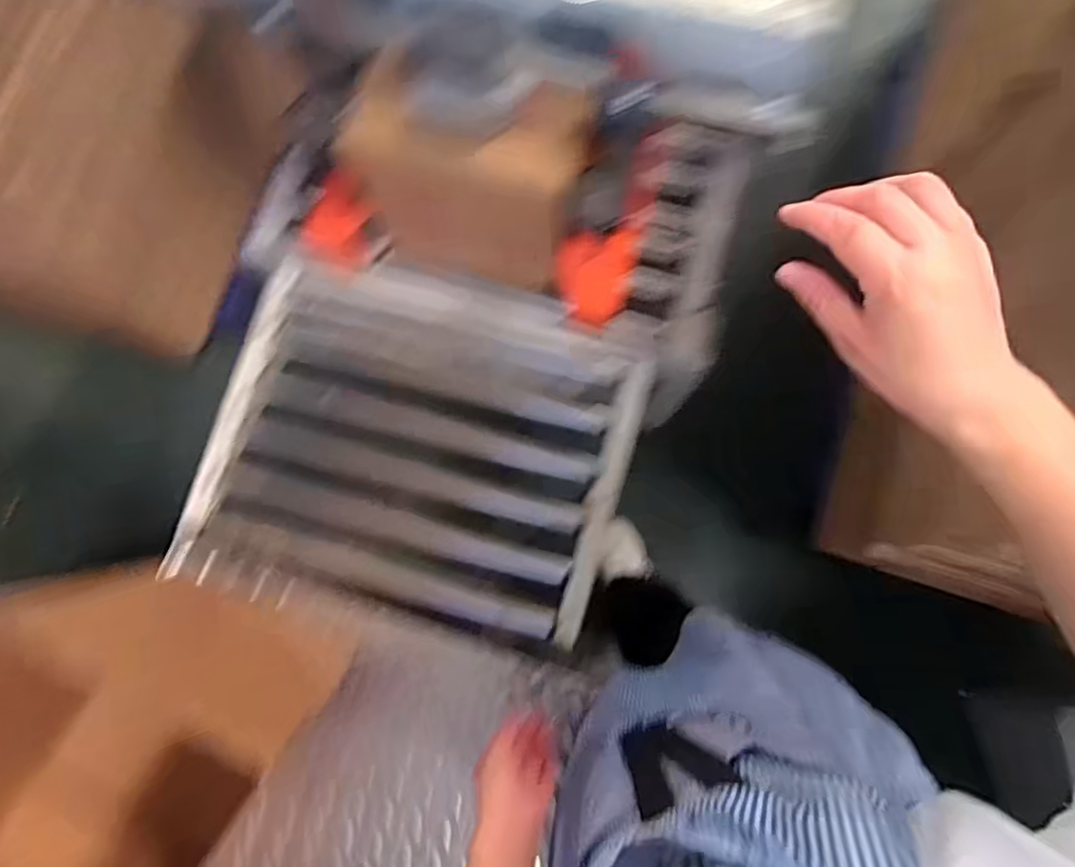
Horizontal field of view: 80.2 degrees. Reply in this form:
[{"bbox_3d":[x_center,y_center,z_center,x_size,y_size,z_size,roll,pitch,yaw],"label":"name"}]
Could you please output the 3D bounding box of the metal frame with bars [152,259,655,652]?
[{"bbox_3d":[-0.178,0.023,0.972,0.618,0.146,0.503,13,79,2],"label":"metal frame with bars"}]

